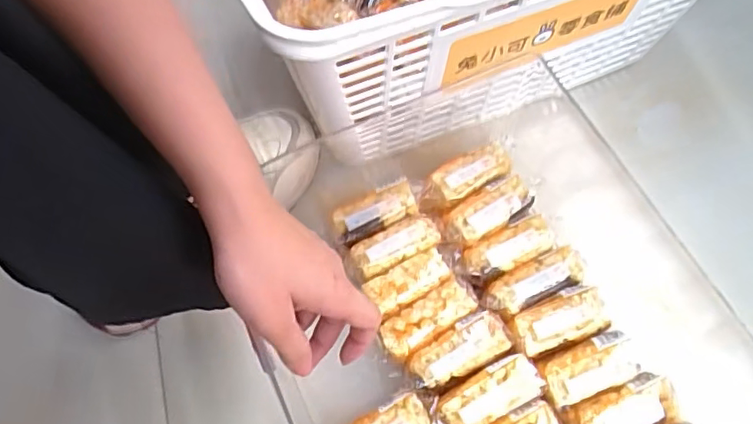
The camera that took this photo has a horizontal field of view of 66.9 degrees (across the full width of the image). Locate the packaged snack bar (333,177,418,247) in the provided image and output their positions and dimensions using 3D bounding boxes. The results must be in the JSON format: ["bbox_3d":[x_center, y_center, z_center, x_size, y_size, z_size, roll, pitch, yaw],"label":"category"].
[{"bbox_3d":[-0.001,-0.001,0.495,0.071,0.017,0.035,-21,67,-8],"label":"packaged snack bar"}]

